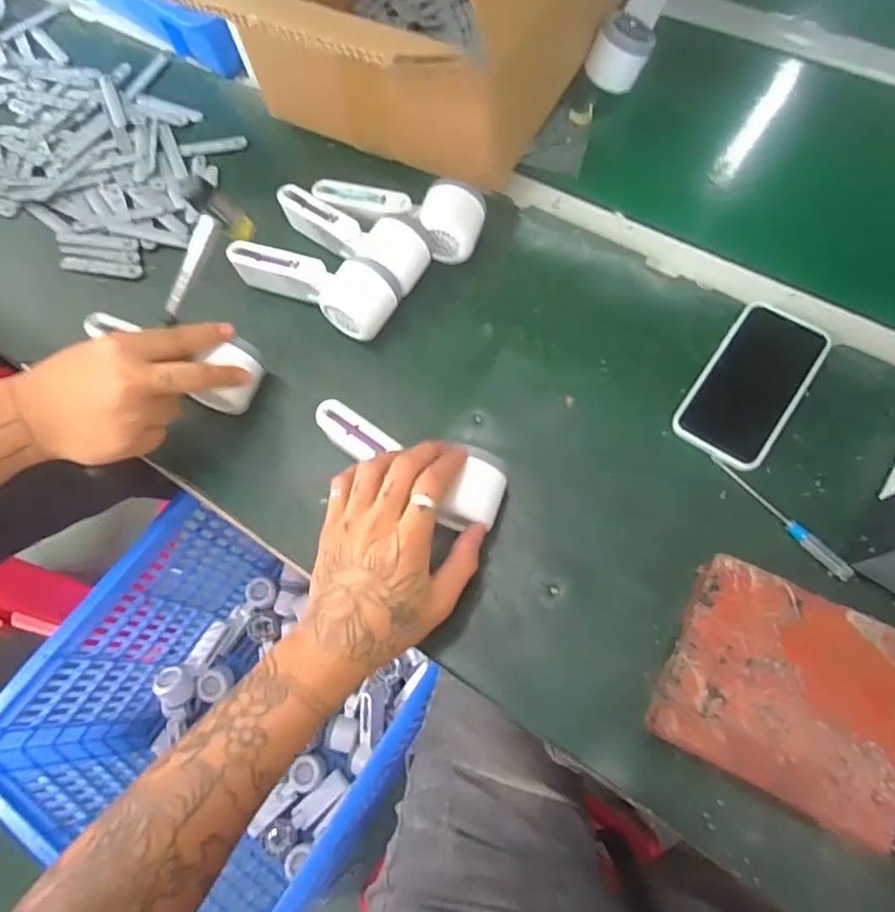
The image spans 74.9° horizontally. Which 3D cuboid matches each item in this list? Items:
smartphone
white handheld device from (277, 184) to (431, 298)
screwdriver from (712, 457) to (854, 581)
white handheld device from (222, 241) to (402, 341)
[{"bbox_3d":[0.254,-0.061,0.485,0.073,0.010,0.146,33,81,16],"label":"smartphone"},{"bbox_3d":[-0.091,-0.212,0.562,0.165,0.056,0.062,33,73,16],"label":"white handheld device"},{"bbox_3d":[0.258,0.045,0.452,0.011,0.007,0.126,-37,69,-11],"label":"screwdriver"},{"bbox_3d":[-0.127,-0.161,0.547,0.165,0.046,0.062,25,71,14],"label":"white handheld device"}]

